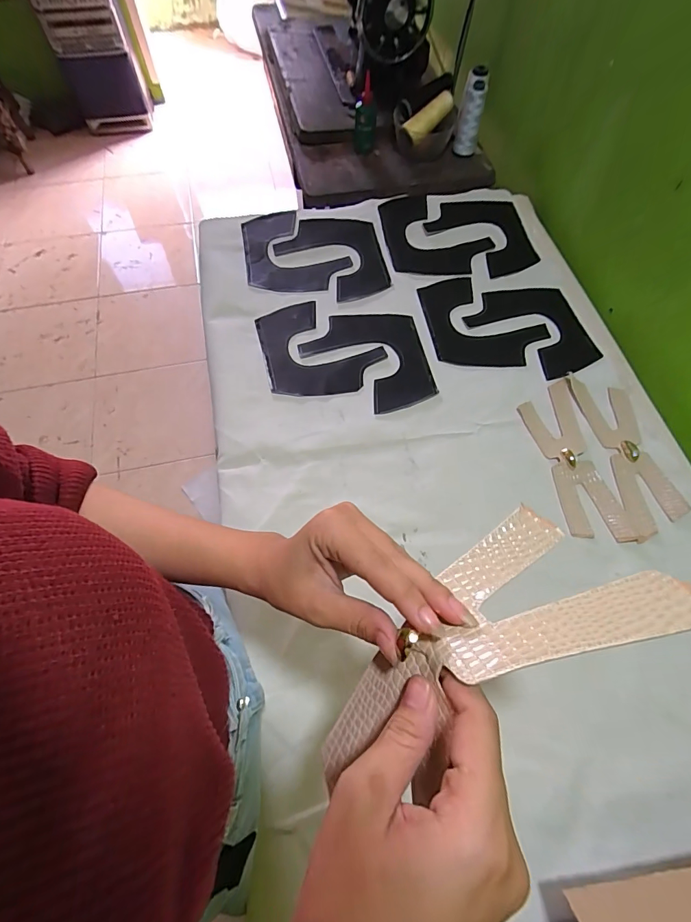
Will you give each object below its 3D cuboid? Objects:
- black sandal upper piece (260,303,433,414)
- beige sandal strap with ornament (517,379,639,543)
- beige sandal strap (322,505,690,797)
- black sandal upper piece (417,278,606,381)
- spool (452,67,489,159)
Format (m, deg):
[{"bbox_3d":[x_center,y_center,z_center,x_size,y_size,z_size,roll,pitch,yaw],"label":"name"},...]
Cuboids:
[{"bbox_3d":[-0.001,-0.160,0.609,0.265,0.009,0.172,11,65,4],"label":"black sandal upper piece"},{"bbox_3d":[0.296,-0.004,0.538,0.088,0.009,0.229,-8,65,-3],"label":"beige sandal strap with ornament"},{"bbox_3d":[0.060,0.082,0.199,0.190,0.053,0.074,-31,67,7],"label":"beige sandal strap"},{"bbox_3d":[0.248,-0.210,0.635,0.259,0.010,0.166,10,67,7],"label":"black sandal upper piece"},{"bbox_3d":[0.243,-0.670,0.794,0.046,0.124,0.043,7,65,4],"label":"spool"}]

